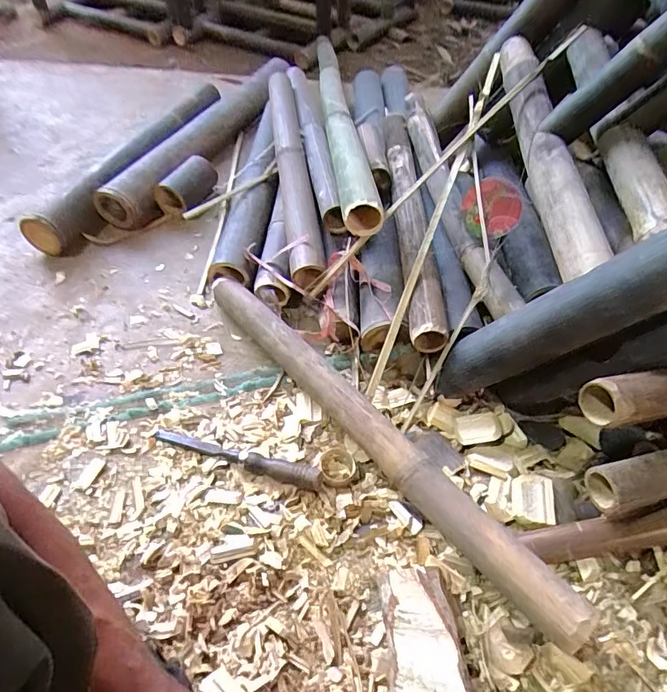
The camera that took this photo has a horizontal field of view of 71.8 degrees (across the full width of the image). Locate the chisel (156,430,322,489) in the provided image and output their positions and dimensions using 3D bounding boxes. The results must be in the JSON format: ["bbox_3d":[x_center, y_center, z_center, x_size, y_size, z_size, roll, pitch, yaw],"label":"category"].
[{"bbox_3d":[-0.125,0.138,0.593,0.231,0.034,0.022,16,53,13],"label":"chisel"}]

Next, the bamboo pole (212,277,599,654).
[{"bbox_3d":[0.034,0.093,0.615,0.058,0.063,0.649,-33,58,-24],"label":"bamboo pole"}]

